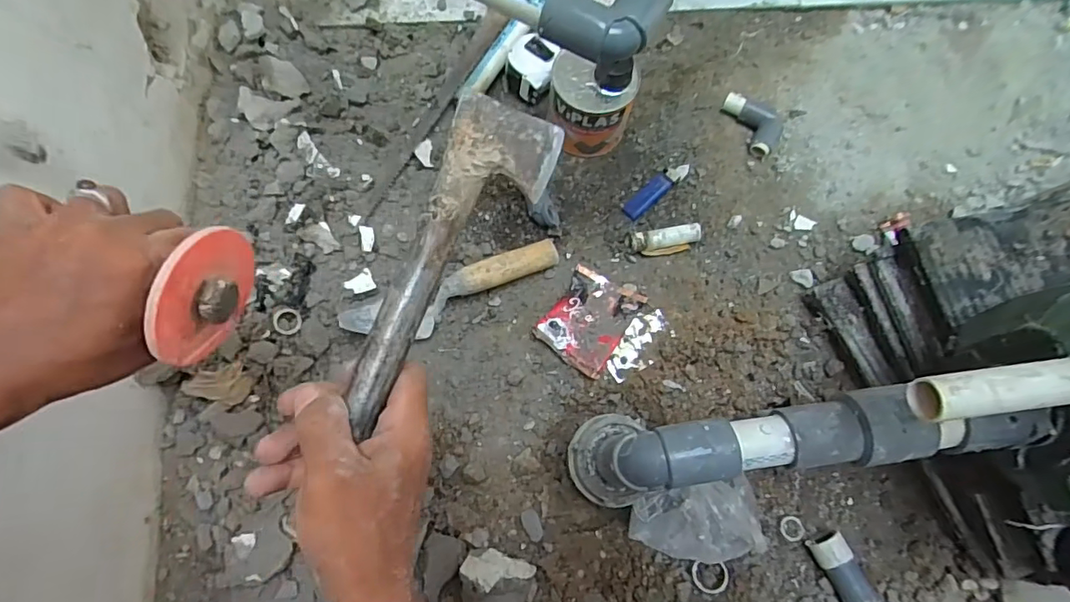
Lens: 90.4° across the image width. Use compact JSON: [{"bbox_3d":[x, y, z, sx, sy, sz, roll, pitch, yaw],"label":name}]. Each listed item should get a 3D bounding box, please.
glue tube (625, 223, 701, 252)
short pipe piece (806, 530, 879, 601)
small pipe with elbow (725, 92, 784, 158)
[{"bbox_3d":[0.154,-0.075,0.631,0.087,0.026,0.024,-8,72,-5],"label":"glue tube"},{"bbox_3d":[0.299,0.263,0.514,0.027,0.036,0.074,-25,74,-10],"label":"short pipe piece"},{"bbox_3d":[0.293,-0.236,0.689,0.061,0.025,0.094,-23,74,-9],"label":"small pipe with elbow"}]

